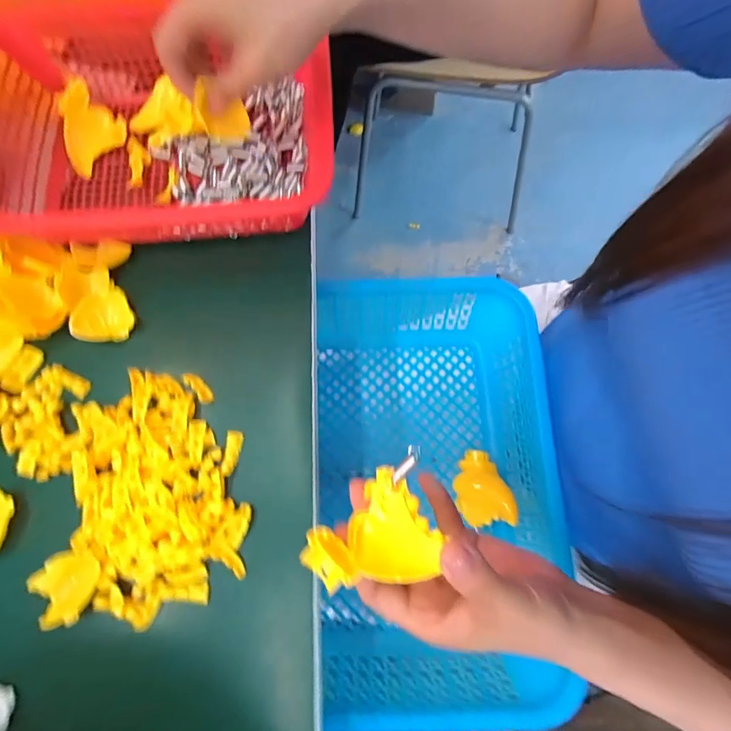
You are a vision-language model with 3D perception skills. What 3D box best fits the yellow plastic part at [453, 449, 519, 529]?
[{"bbox_3d":[0.105,0.111,0.381,0.043,0.028,0.065,-14,71,-2],"label":"yellow plastic part"}]

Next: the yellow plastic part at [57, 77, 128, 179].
[{"bbox_3d":[-0.249,-0.211,0.371,0.060,0.011,0.061,-42,101,-3],"label":"yellow plastic part"}]

